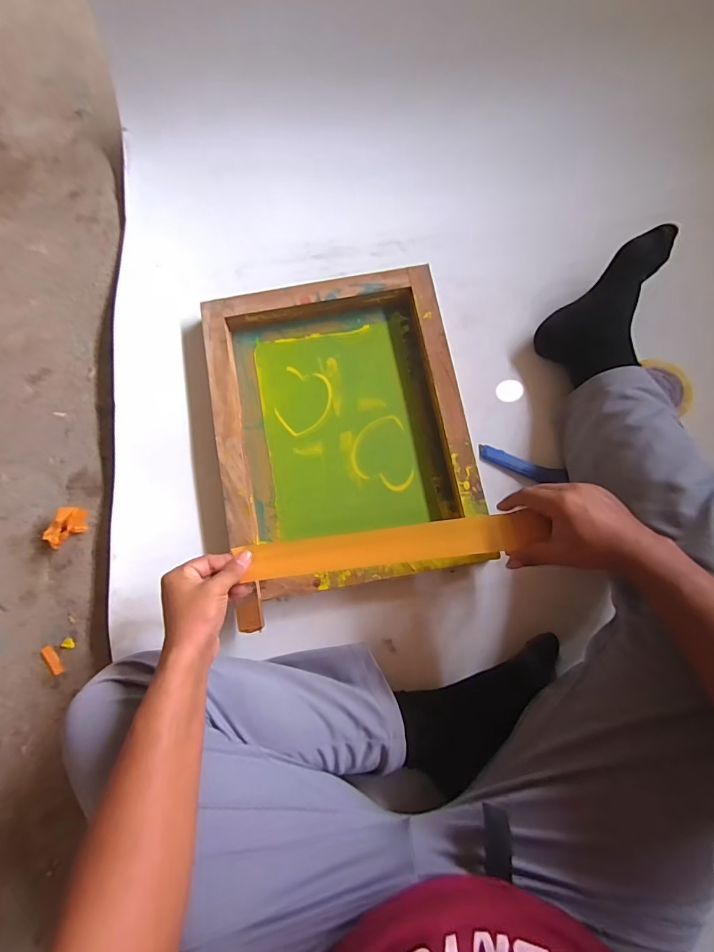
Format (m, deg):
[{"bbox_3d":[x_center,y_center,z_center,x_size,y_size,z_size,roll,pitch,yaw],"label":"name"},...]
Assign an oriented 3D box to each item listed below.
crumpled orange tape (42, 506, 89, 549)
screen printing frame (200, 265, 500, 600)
[{"bbox_3d":[-0.445,0.080,0.665,0.035,0.033,0.062,21,79,5],"label":"crumpled orange tape"},{"bbox_3d":[-0.026,-0.077,0.670,0.366,0.068,0.469,-10,81,-4],"label":"screen printing frame"}]

